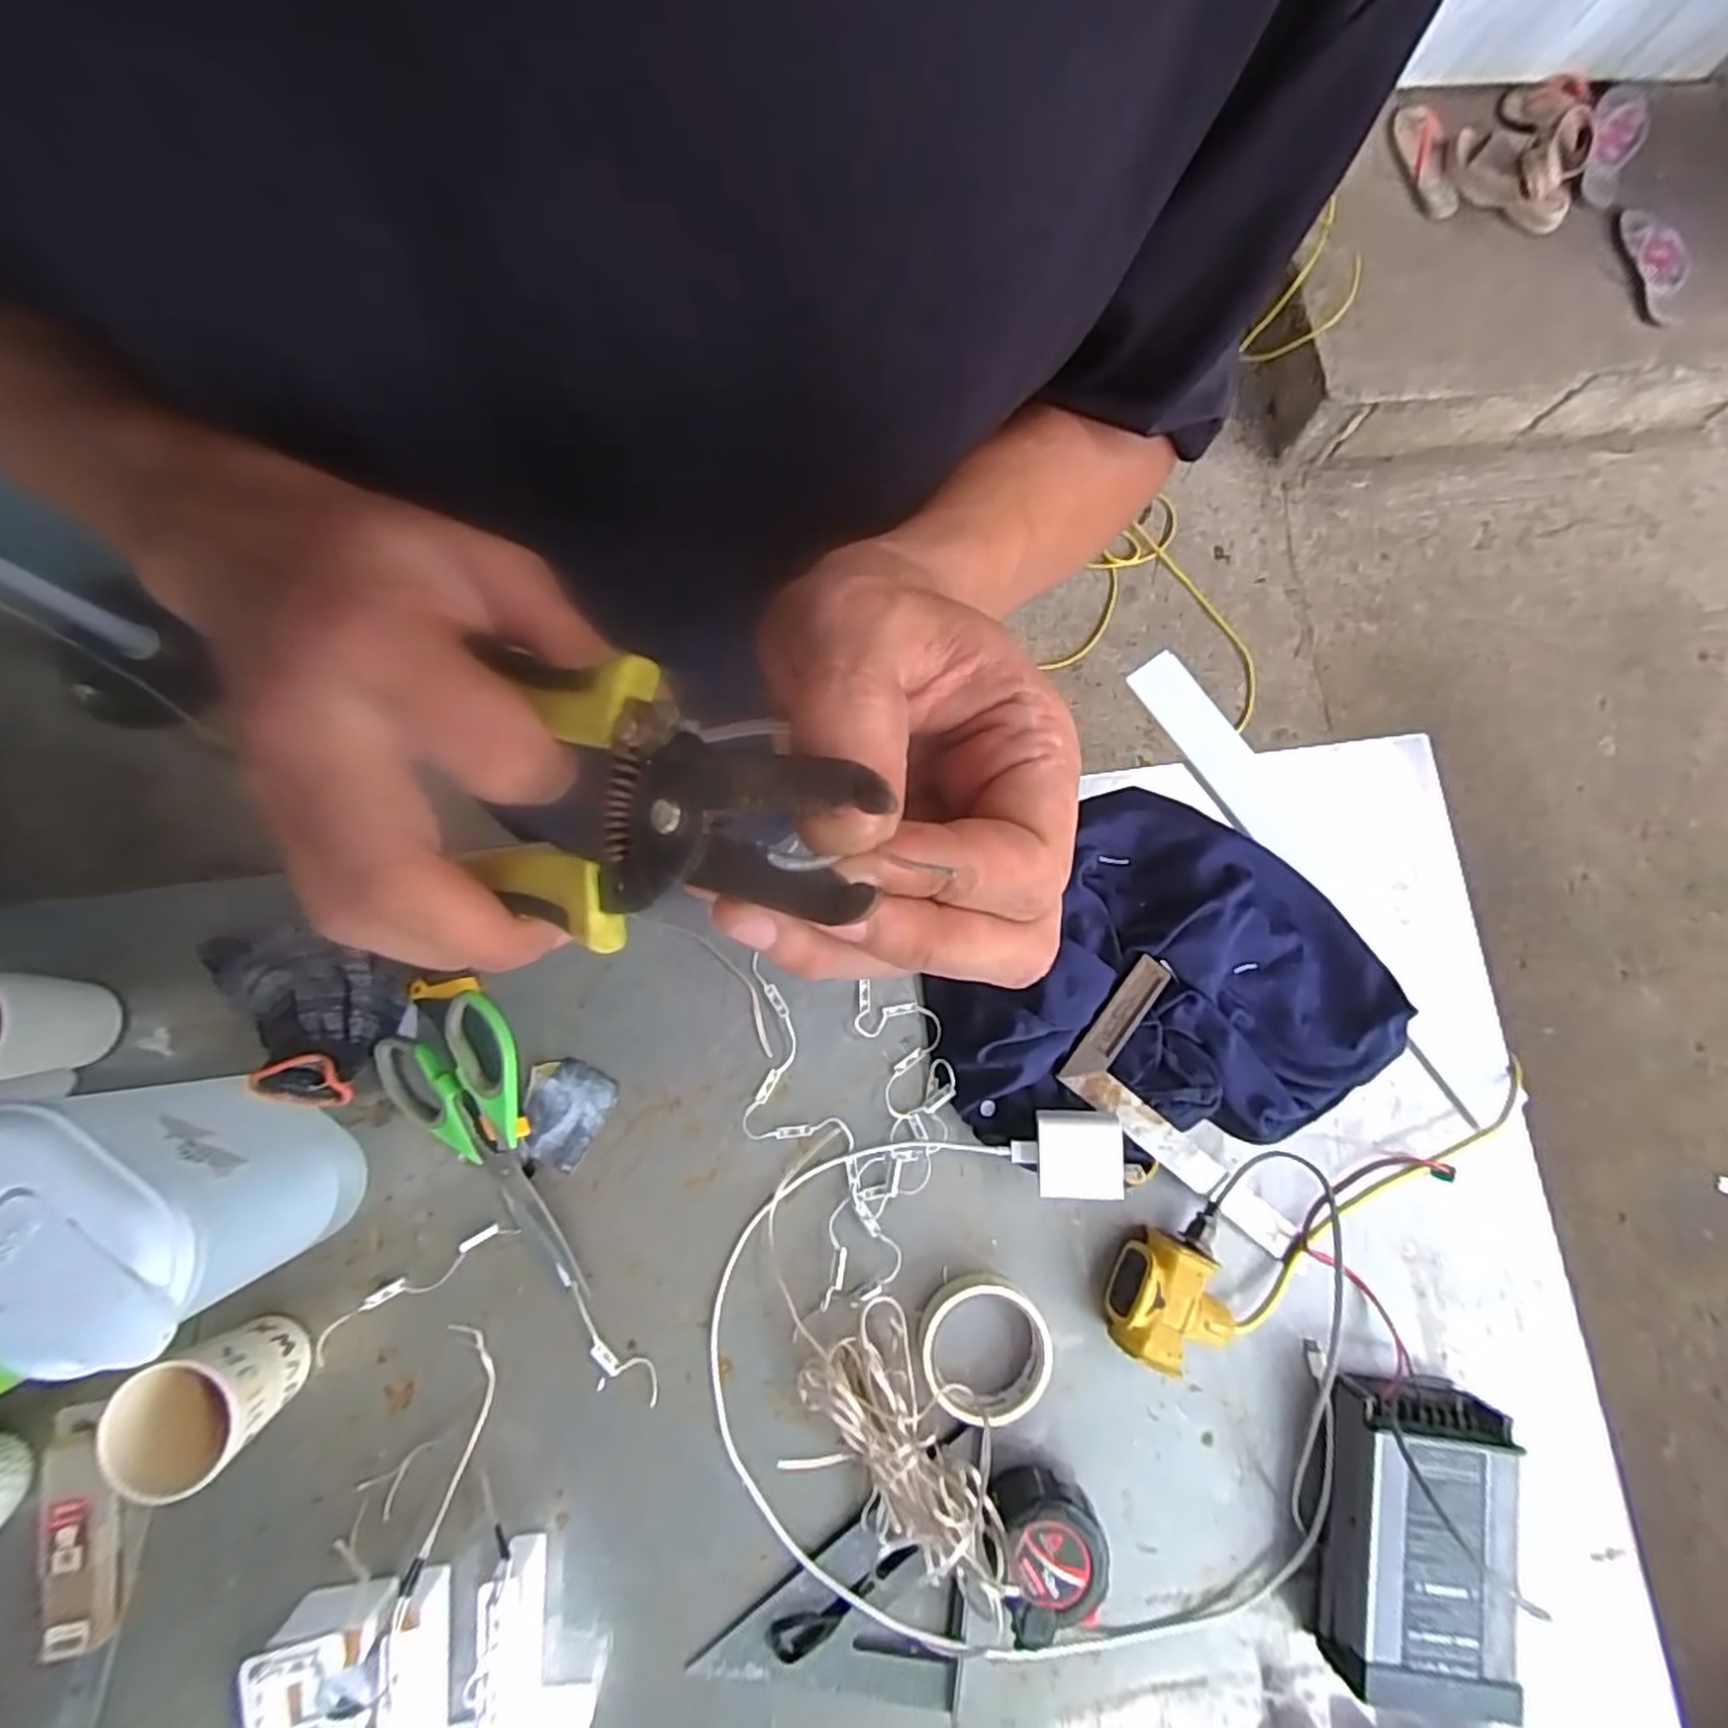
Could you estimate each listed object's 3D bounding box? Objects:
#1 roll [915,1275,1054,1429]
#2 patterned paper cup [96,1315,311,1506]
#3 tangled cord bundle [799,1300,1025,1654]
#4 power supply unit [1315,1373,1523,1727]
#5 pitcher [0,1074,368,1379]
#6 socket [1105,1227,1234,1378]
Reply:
[{"bbox_3d":[0.085,0.340,0.540,0.089,0.026,0.092,1,79,-4],"label":"roll"},{"bbox_3d":[-0.396,0.328,0.473,0.068,0.088,0.070,1,79,-4],"label":"patterned paper cup"},{"bbox_3d":[0.024,0.407,0.509,0.102,0.037,0.202,-26,85,-8],"label":"tangled cord bundle"},{"bbox_3d":[0.380,0.460,0.522,0.119,0.047,0.182,9,81,-3],"label":"power supply unit"},{"bbox_3d":[-0.391,0.192,0.447,0.144,0.192,0.093,37,79,3],"label":"pitcher"},{"bbox_3d":[0.219,0.311,0.548,0.087,0.050,0.083,22,81,-1],"label":"socket"}]

